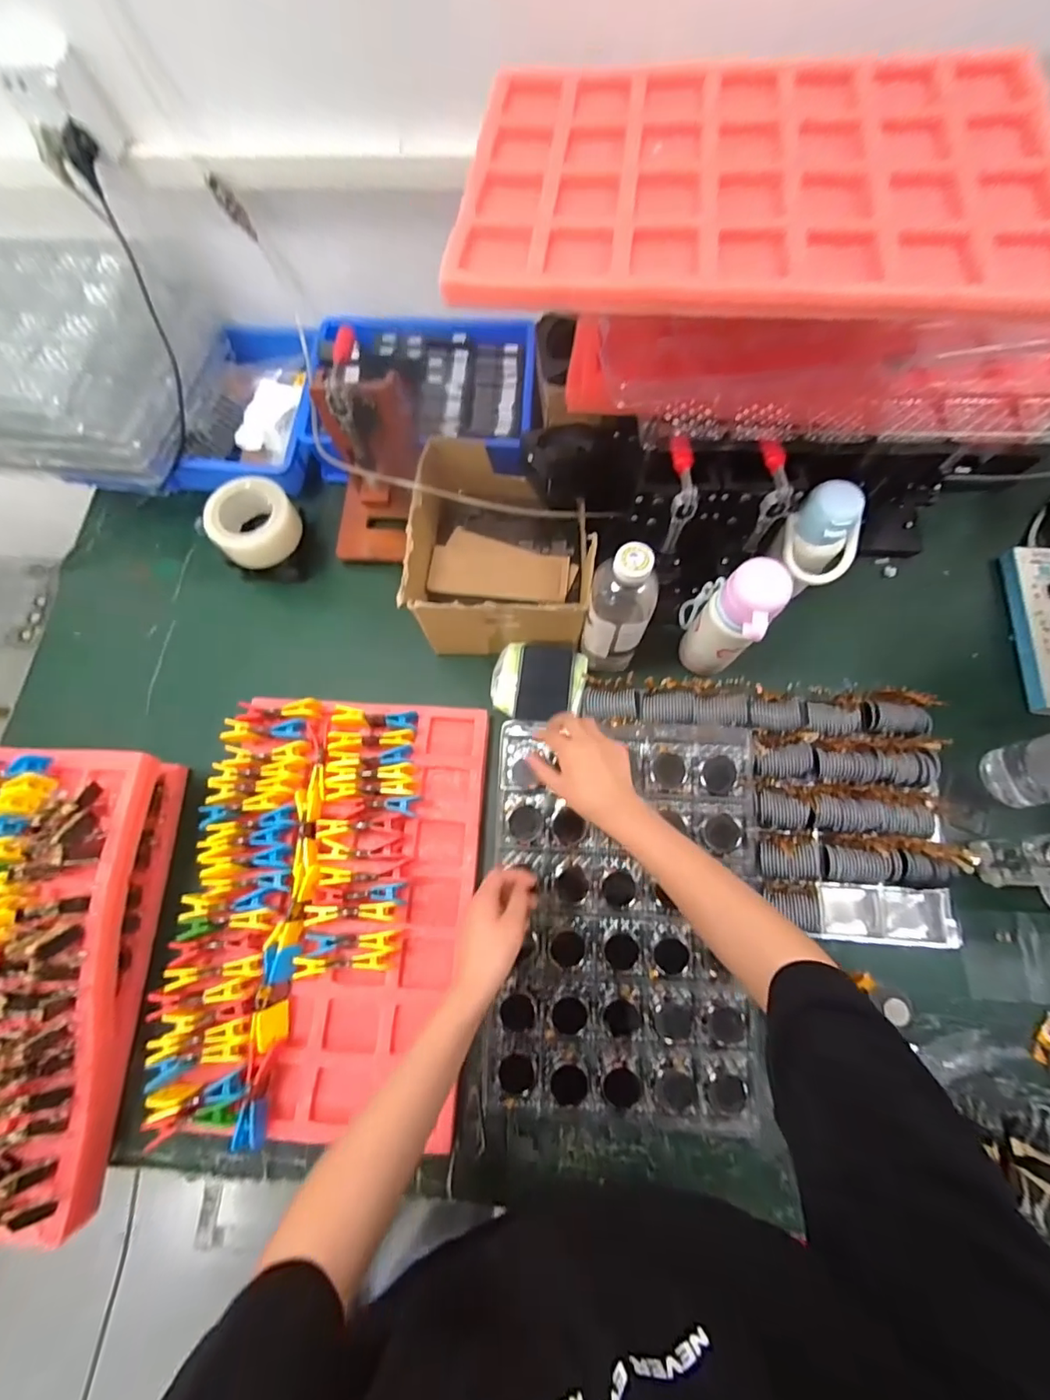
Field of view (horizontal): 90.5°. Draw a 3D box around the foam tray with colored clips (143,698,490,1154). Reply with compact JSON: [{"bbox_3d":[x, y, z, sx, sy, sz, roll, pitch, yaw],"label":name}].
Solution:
[{"bbox_3d":[-0.234,0.243,0.642,0.340,0.058,0.490,1,73,2],"label":"foam tray with colored clips"}]

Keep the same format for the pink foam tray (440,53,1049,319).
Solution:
[{"bbox_3d":[0.197,-0.455,0.450,0.491,0.030,0.337,6,73,4],"label":"pink foam tray"}]

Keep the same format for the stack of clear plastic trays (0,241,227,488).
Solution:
[{"bbox_3d":[-0.739,-0.501,0.763,0.485,0.150,0.313,9,73,5],"label":"stack of clear plastic trays"}]

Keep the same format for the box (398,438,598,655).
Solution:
[{"bbox_3d":[-0.030,-0.211,0.727,0.235,0.129,0.265,1,73,2],"label":"box"}]

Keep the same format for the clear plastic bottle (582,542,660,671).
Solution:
[{"bbox_3d":[0.114,-0.095,0.652,0.077,0.238,0.094,14,74,6],"label":"clear plastic bottle"}]

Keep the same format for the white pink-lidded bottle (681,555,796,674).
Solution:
[{"bbox_3d":[0.236,-0.092,0.639,0.095,0.188,0.090,33,77,11],"label":"white pink-lidded bottle"}]

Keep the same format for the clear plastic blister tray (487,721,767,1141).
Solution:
[{"bbox_3d":[0.115,0.250,0.616,0.302,0.047,0.441,1,81,5],"label":"clear plastic blister tray"}]

